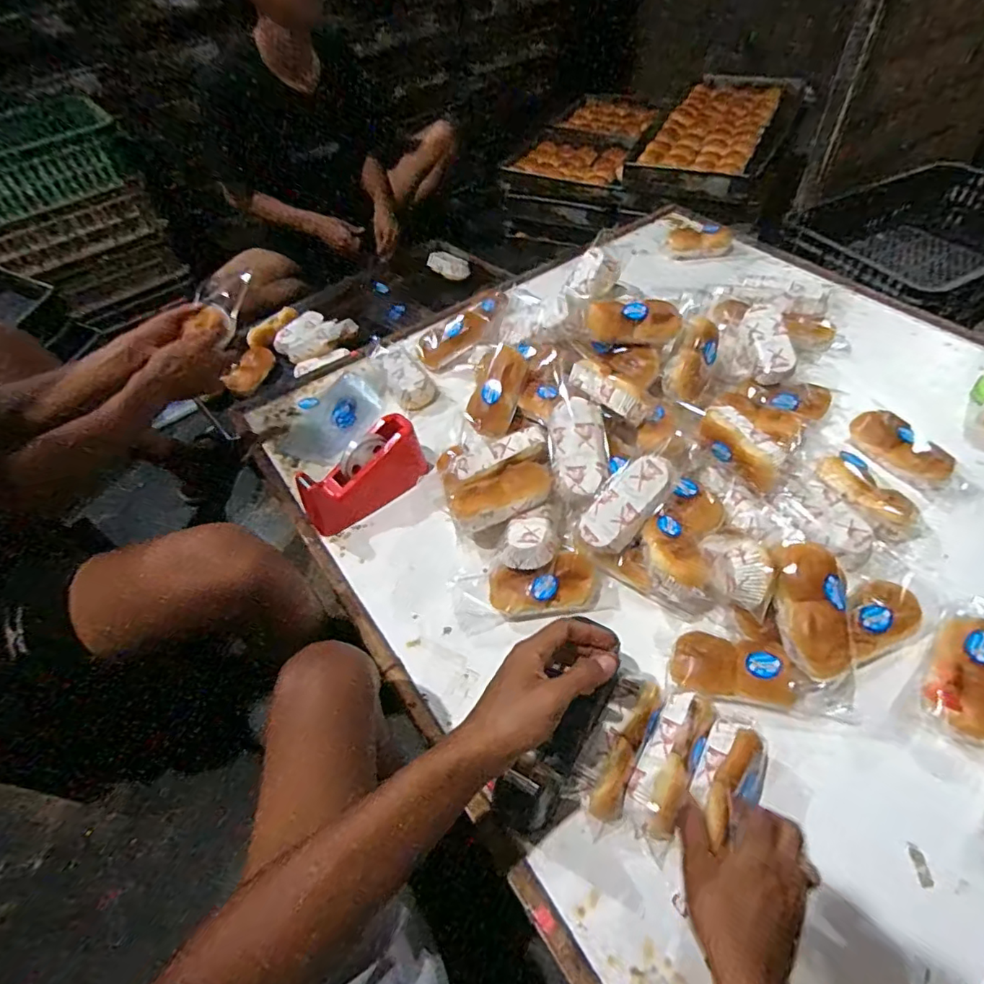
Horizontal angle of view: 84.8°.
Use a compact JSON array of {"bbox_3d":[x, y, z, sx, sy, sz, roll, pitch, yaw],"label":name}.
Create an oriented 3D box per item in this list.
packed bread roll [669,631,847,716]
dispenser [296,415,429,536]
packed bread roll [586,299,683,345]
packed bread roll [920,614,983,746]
[{"bbox_3d":[0.305,0.212,0.624,0.182,0.056,0.070,7,53,12],"label":"packed bread roll"},{"bbox_3d":[-0.199,-0.027,0.834,0.197,0.089,0.071,-32,55,-19],"label":"dispenser"},{"bbox_3d":[0.220,-0.266,0.836,0.139,0.051,0.070,12,54,16],"label":"packed bread roll"},{"bbox_3d":[0.534,0.202,0.597,0.083,0.043,0.144,22,57,22],"label":"packed bread roll"}]

